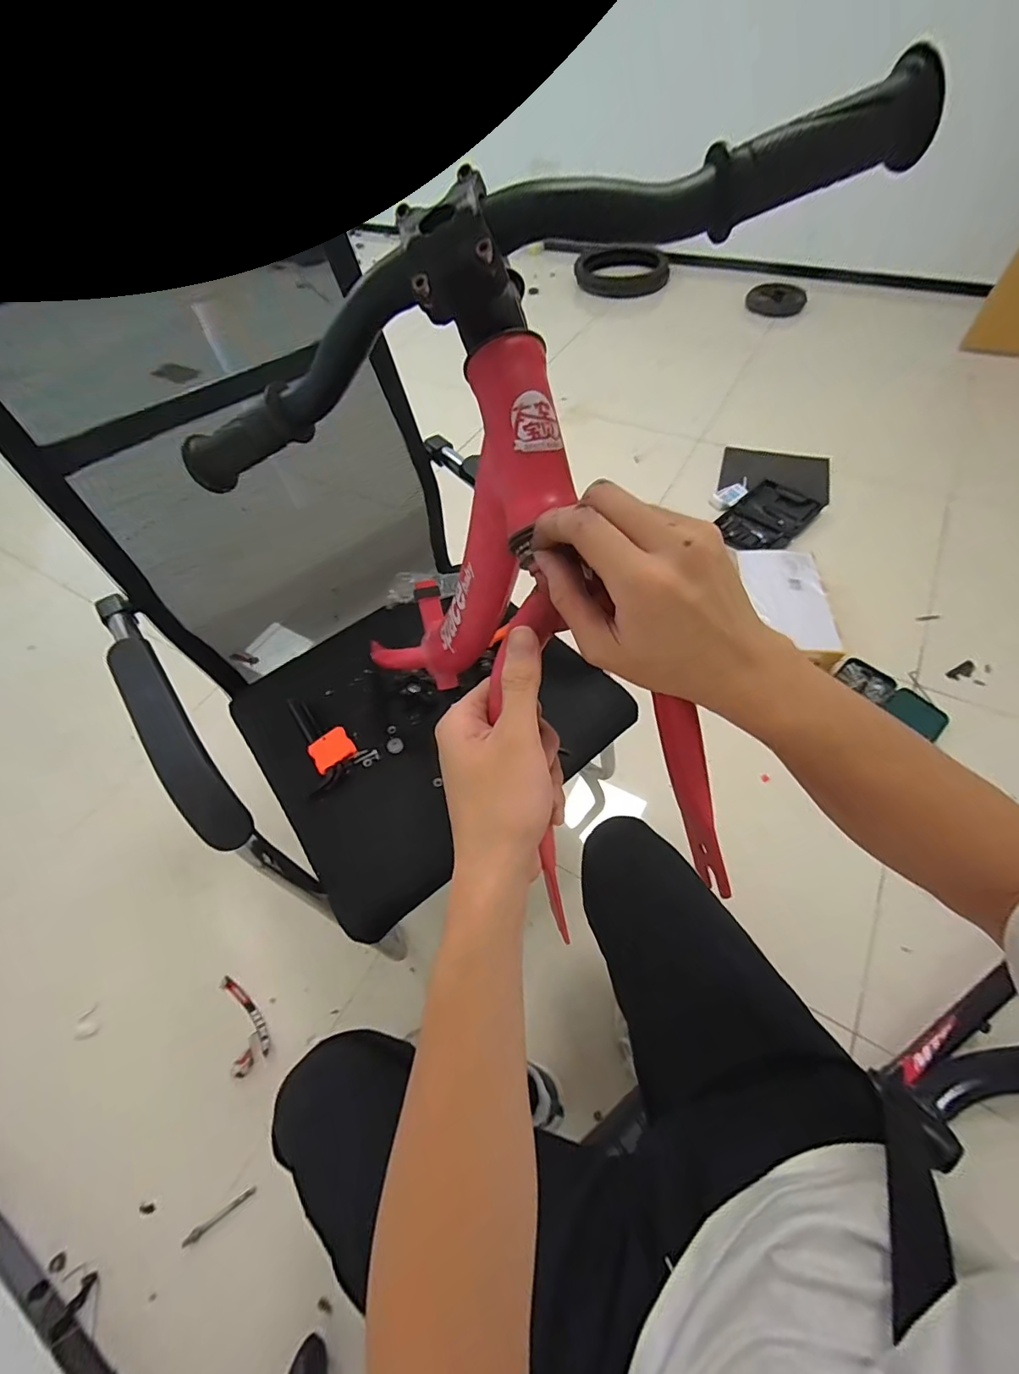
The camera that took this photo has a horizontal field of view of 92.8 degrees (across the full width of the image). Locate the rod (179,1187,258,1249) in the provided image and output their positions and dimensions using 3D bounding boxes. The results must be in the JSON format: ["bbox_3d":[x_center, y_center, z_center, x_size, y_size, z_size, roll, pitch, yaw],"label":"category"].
[{"bbox_3d":[-0.461,0.841,0.769,0.110,0.014,0.014,-30,60,-14],"label":"rod"}]

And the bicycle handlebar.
[{"bbox_3d":[-0.023,-0.200,0.246,0.402,0.075,0.051,-15,63,15],"label":"bicycle handlebar"}]

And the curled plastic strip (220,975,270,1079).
[{"bbox_3d":[-0.500,0.619,0.908,0.053,0.060,0.172,-26,59,-11],"label":"curled plastic strip"}]

